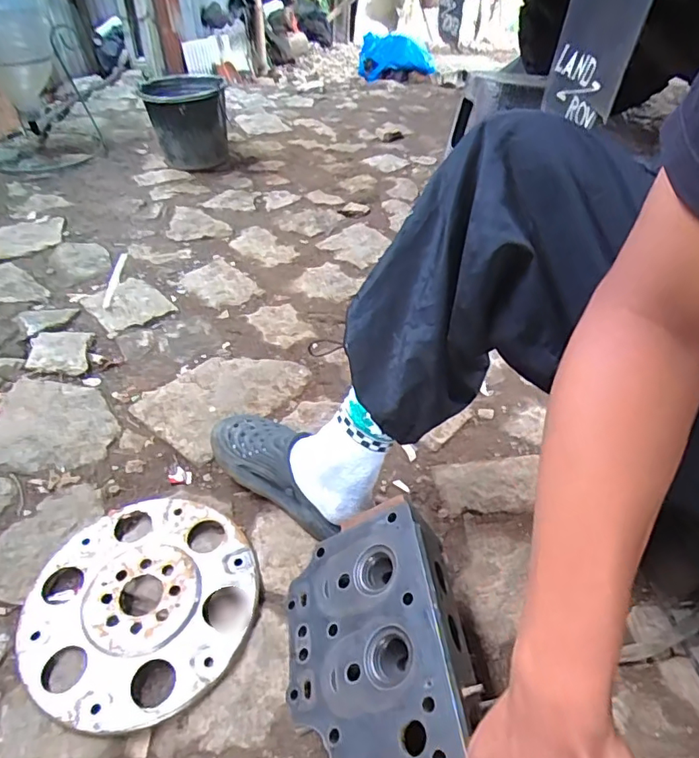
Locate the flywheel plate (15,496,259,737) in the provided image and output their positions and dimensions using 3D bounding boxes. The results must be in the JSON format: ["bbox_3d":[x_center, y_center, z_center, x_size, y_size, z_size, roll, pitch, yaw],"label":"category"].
[{"bbox_3d":[-0.247,0.262,0.620,0.261,0.023,0.259,3,43,-3],"label":"flywheel plate"}]

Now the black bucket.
[{"bbox_3d":[-0.473,-0.733,1.510,0.223,0.255,0.204,-9,45,-13],"label":"black bucket"}]

